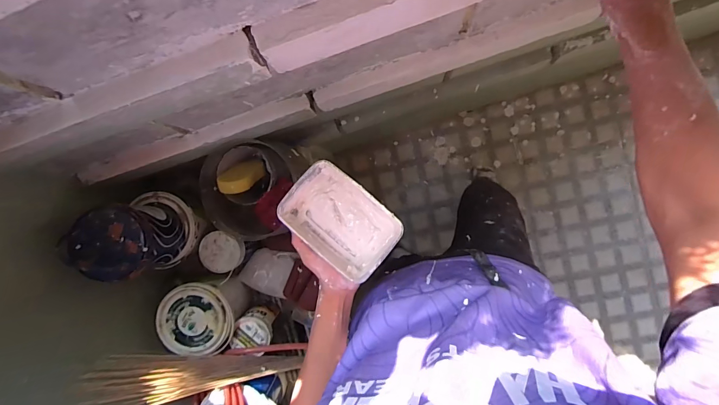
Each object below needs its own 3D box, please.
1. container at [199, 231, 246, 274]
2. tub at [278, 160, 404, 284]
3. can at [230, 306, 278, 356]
[{"bbox_3d":[-0.344,0.123,0.892,0.107,0.053,0.103,0,93,6],"label":"container"},{"bbox_3d":[-0.030,0.027,0.534,0.168,0.052,0.112,40,96,3],"label":"tub"},{"bbox_3d":[-0.270,0.337,0.942,0.091,0.103,0.085,0,93,6],"label":"can"}]

